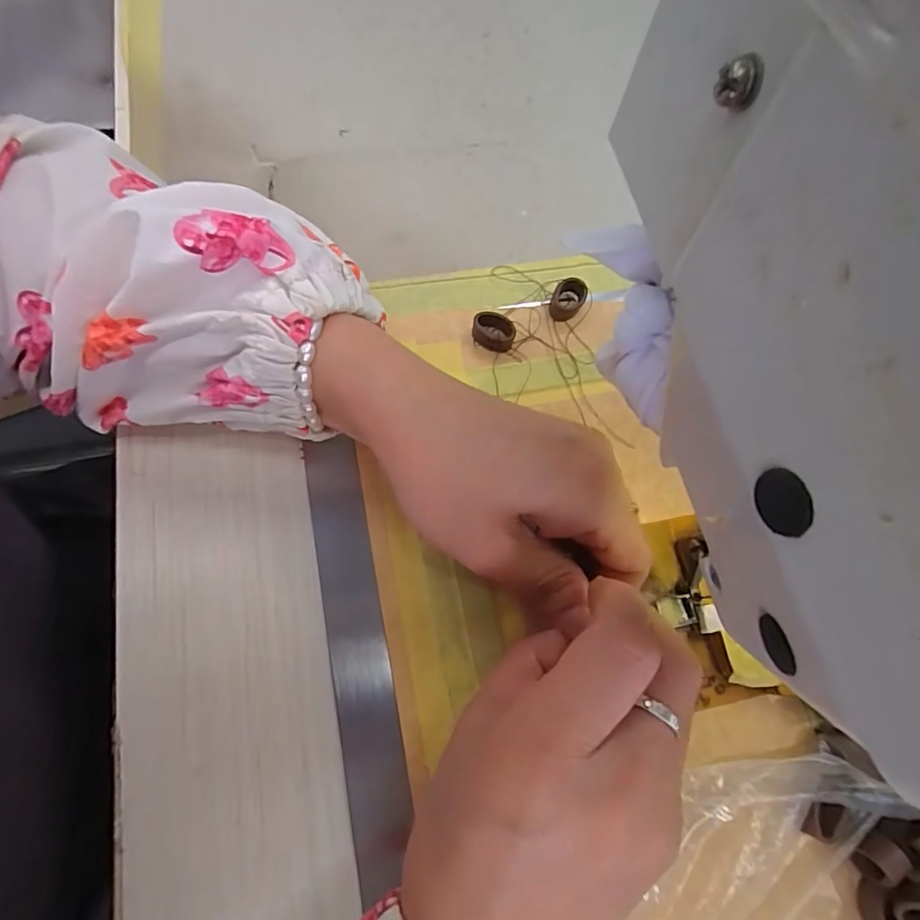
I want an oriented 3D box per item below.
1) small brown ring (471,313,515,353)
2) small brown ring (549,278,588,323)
[{"bbox_3d":[0.016,-0.061,0.240,0.020,0.010,0.012,15,72,1],"label":"small brown ring"},{"bbox_3d":[0.053,-0.079,0.250,0.015,0.010,0.020,21,72,3],"label":"small brown ring"}]

